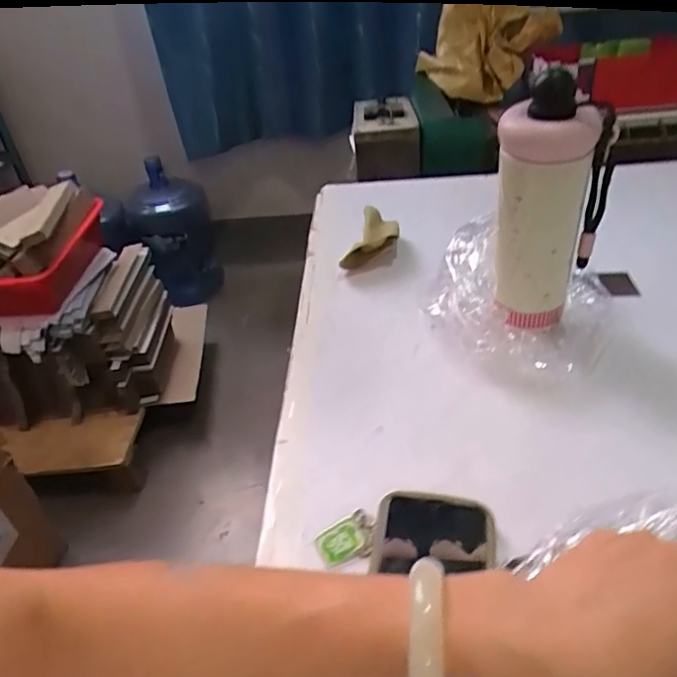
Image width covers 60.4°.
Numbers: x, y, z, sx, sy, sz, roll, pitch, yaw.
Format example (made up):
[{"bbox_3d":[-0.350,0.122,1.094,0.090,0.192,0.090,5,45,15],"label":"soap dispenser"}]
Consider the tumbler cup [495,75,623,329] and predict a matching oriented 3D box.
[{"bbox_3d":[0.186,-0.102,0.523,0.090,0.229,0.063,9,41,20],"label":"tumbler cup"}]

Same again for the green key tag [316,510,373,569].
[{"bbox_3d":[0.005,0.146,0.420,0.043,0.004,0.030,-24,62,0],"label":"green key tag"}]

